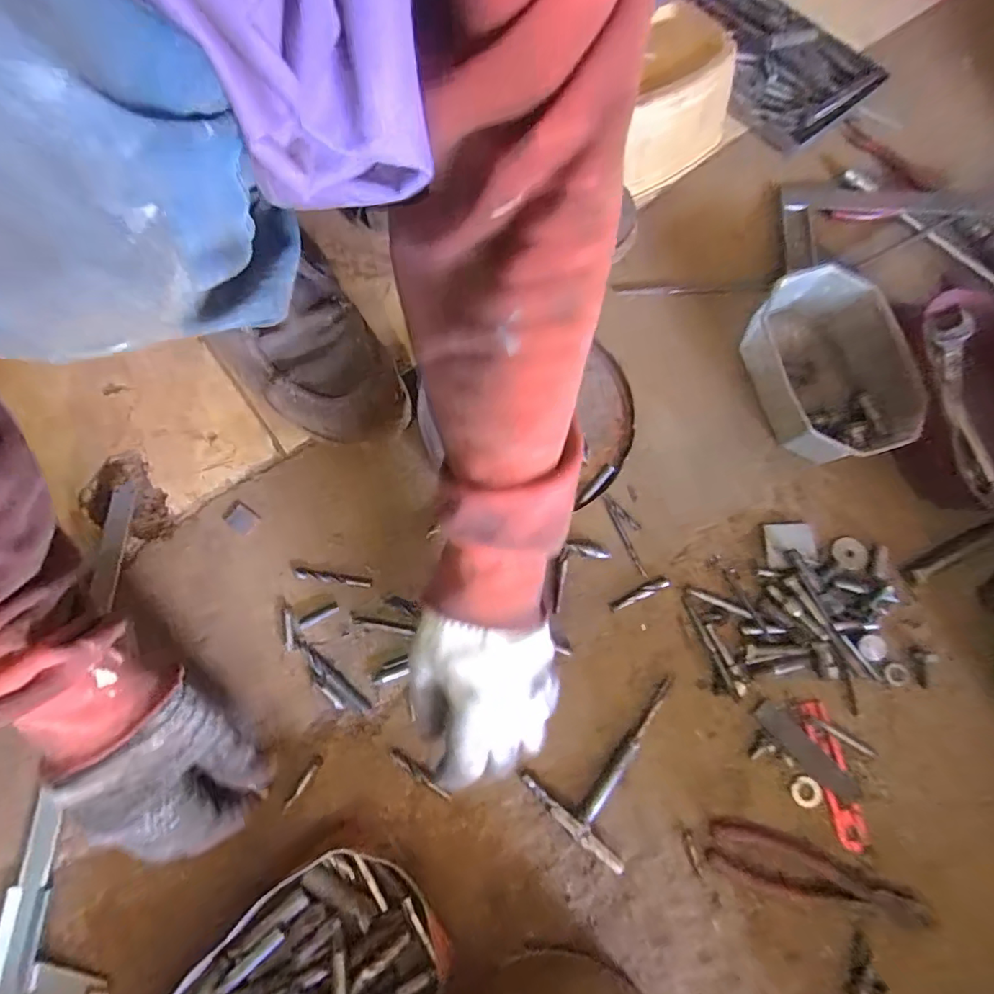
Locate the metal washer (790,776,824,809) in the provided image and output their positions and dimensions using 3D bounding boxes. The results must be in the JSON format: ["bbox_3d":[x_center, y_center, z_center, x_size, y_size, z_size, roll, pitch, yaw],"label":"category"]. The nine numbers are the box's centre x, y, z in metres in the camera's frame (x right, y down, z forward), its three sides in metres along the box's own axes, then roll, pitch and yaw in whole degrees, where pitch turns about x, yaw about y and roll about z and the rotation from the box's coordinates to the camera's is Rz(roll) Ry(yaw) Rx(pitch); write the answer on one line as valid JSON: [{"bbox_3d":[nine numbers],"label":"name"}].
[{"bbox_3d":[0.257,0.245,0.425,0.024,0.004,0.022,23,76,7],"label":"metal washer"}]

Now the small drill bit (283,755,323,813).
[{"bbox_3d":[-0.161,0.238,0.424,0.008,0.004,0.049,30,76,7],"label":"small drill bit"}]

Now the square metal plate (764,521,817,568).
[{"bbox_3d":[0.276,0.044,0.484,0.044,0.006,0.041,-6,75,11],"label":"square metal plate"}]

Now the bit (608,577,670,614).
[{"bbox_3d":[0.130,0.090,0.469,0.057,0.011,0.011,-25,75,-6],"label":"bit"}]

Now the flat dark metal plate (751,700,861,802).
[{"bbox_3d":[0.257,0.214,0.429,0.023,0.004,0.094,-42,77,-10],"label":"flat dark metal plate"}]

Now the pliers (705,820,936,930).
[{"bbox_3d":[0.249,0.294,0.401,0.161,0.015,0.040,14,75,5],"label":"pliers"}]

